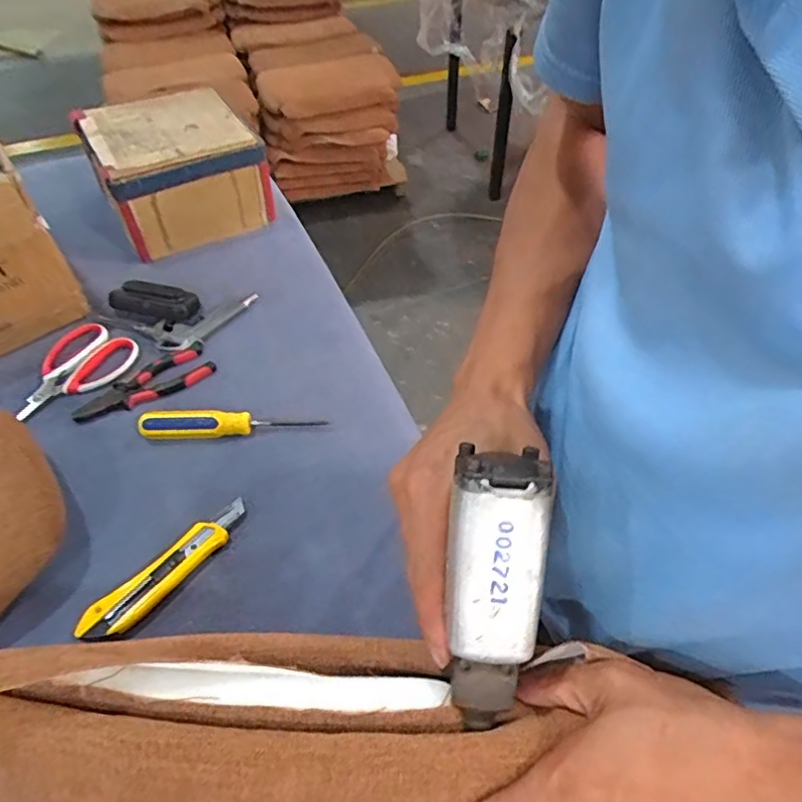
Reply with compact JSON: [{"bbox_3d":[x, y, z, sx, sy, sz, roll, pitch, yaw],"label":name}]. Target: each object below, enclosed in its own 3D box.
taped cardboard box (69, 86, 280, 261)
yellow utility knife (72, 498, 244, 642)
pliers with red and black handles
[{"bbox_3d":[-0.330,-0.340,0.859,0.210,0.138,0.200,-26,54,-20],"label":"taped cardboard box"},{"bbox_3d":[-0.209,0.149,0.524,0.037,0.011,0.166,32,57,25],"label":"yellow utility knife"},{"bbox_3d":[-0.295,-0.019,0.665,0.154,0.009,0.058,-29,55,-22],"label":"pliers with red and black handles"}]

